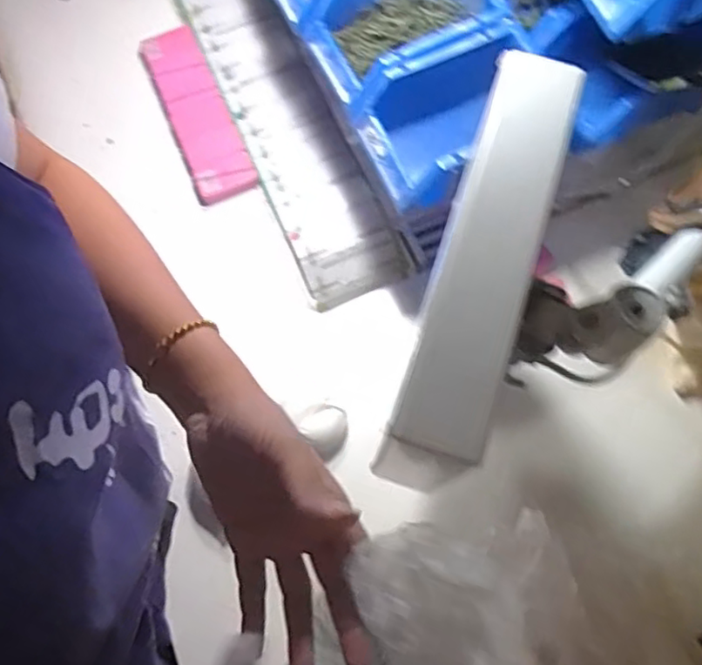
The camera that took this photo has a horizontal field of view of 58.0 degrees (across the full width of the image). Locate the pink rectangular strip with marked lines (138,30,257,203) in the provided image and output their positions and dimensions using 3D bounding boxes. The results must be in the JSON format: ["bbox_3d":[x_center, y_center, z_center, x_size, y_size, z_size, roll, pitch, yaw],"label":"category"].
[{"bbox_3d":[-0.197,-0.280,0.805,0.072,0.016,0.265,-23,70,-6],"label":"pink rectangular strip with marked lines"}]

